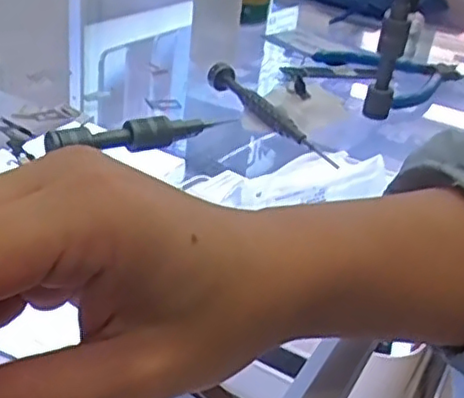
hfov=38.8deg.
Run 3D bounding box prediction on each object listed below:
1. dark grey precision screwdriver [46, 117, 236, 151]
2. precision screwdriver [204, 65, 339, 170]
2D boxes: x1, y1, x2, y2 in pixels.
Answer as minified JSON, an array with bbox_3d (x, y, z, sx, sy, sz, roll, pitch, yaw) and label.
[{"bbox_3d":[-0.046,-0.035,0.352,0.106,0.016,0.011,-12,35,-30],"label":"dark grey precision screwdriver"},{"bbox_3d":[0.024,-0.055,0.407,0.013,0.016,0.125,-14,37,-33],"label":"precision screwdriver"}]

